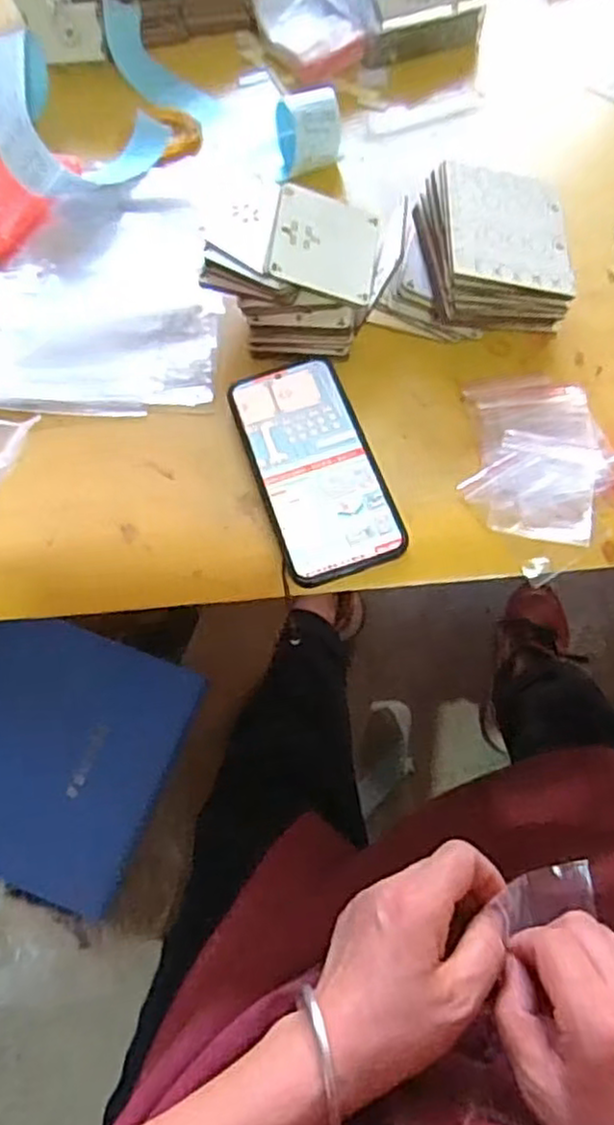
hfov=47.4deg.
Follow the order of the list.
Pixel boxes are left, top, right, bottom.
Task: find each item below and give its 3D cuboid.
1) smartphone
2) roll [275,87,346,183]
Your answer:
[{"bbox_3d":[0.004,-0.065,0.464,0.076,0.012,0.162,-17,64,-5],"label":"smartphone"},{"bbox_3d":[0.002,-0.349,0.578,0.053,0.058,0.051,-13,63,-3],"label":"roll"}]

